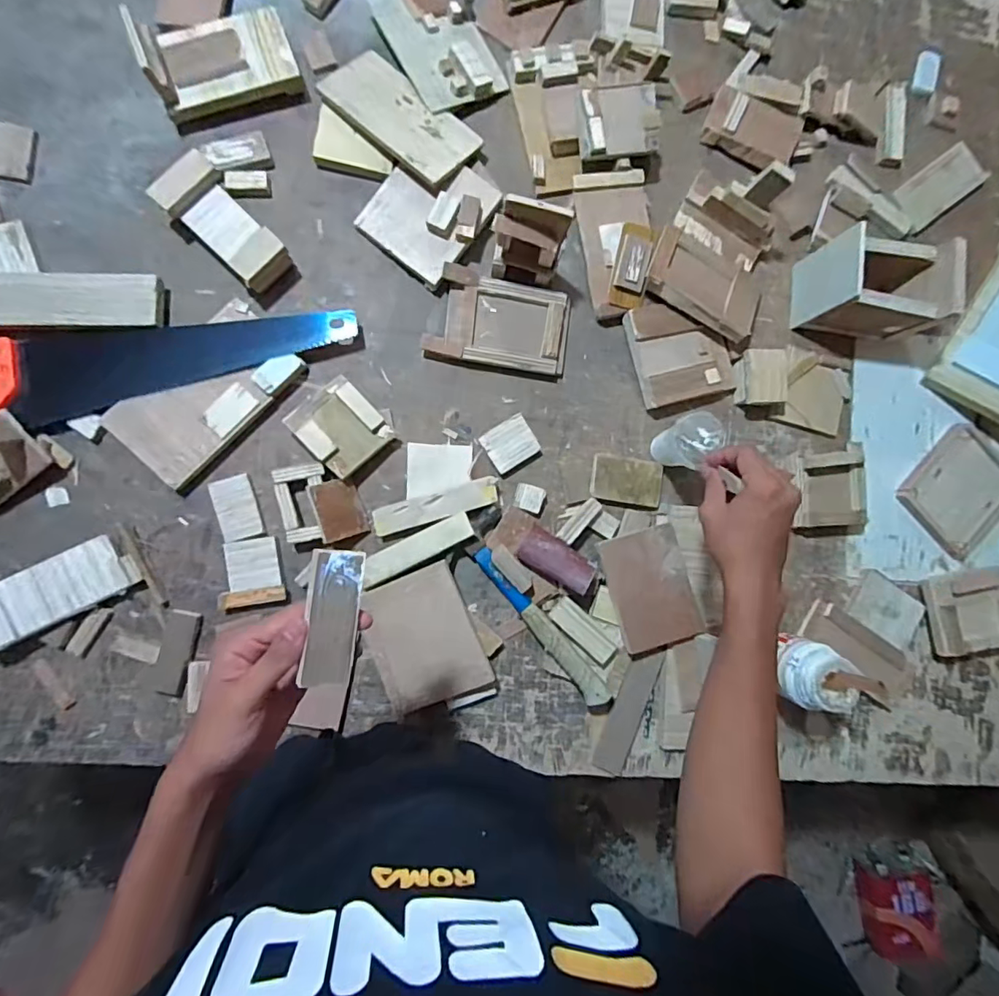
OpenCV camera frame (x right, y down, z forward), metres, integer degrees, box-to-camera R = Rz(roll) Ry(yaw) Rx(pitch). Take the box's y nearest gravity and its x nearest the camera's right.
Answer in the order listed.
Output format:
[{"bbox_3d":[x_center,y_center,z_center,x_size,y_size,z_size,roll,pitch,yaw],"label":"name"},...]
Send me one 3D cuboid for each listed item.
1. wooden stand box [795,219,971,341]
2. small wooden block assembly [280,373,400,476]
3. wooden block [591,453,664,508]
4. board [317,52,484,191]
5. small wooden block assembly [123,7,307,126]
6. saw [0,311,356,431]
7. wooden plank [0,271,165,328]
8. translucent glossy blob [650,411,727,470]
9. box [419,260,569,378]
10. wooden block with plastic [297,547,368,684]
[{"bbox_3d":[0.502,-0.286,0.703,0.153,0.111,0.118,4,88,-7],"label":"wooden stand box"},{"bbox_3d":[-0.195,-0.086,0.648,0.099,0.038,0.104,-44,94,-6],"label":"small wooden block assembly"},{"bbox_3d":[0.170,-0.023,0.699,0.095,0.013,0.060,9,88,-7],"label":"wooden block"},{"bbox_3d":[-0.125,-0.480,0.664,0.194,0.011,0.102,39,74,1],"label":"board"},{"bbox_3d":[-0.335,-0.529,0.627,0.170,0.070,0.090,-24,92,-7],"label":"small wooden block assembly"},{"bbox_3d":[-0.438,-0.159,0.629,0.513,0.030,0.103,-11,90,-7],"label":"saw"},{"bbox_3d":[-0.590,-0.228,0.609,0.364,0.028,0.065,-1,89,-7],"label":"wooden plank"},{"bbox_3d":[0.243,-0.075,0.677,0.062,0.086,0.054,-40,93,-6],"label":"translucent glossy blob"},{"bbox_3d":[0.003,-0.228,0.686,0.177,0.023,0.112,10,87,-7],"label":"box"},{"bbox_3d":[-0.115,0.083,0.362,0.036,0.004,0.094,7,91,-30],"label":"wooden block with plastic"}]

